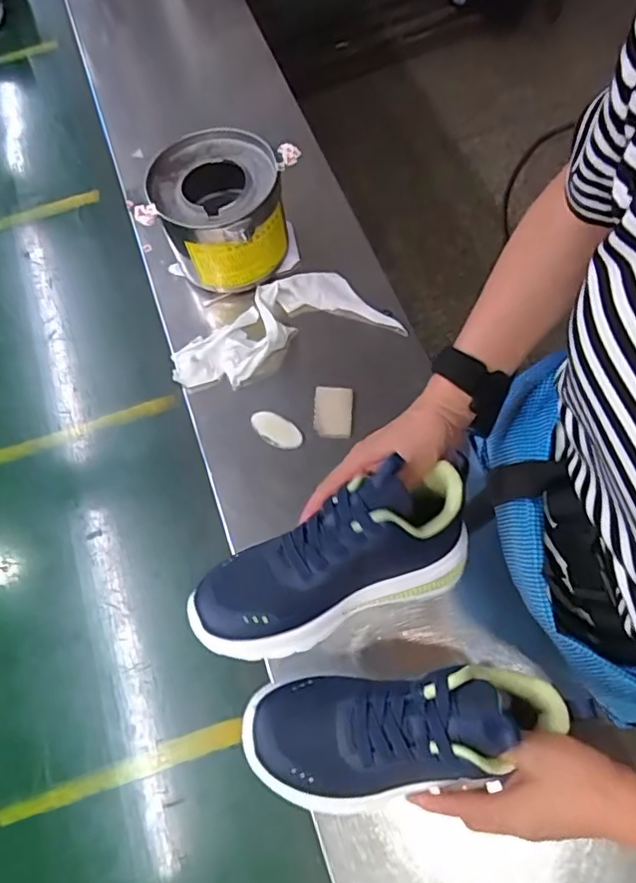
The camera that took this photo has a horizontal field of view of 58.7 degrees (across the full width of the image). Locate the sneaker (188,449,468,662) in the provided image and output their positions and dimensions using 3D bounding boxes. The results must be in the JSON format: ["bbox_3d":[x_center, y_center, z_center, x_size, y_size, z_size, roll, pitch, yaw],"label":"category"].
[{"bbox_3d":[0.014,0.083,0.390,0.202,0.078,0.081,-23,68,-10],"label":"sneaker"}]

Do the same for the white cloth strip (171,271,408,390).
[{"bbox_3d":[-0.045,-0.134,0.645,0.249,0.020,0.102,-21,70,-5],"label":"white cloth strip"}]

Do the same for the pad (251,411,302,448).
[{"bbox_3d":[-0.045,-0.012,0.604,0.058,0.004,0.030,30,74,13],"label":"pad"}]

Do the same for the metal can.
[{"bbox_3d":[-0.110,-0.261,0.645,0.138,0.100,0.151,-1,70,2],"label":"metal can"}]

